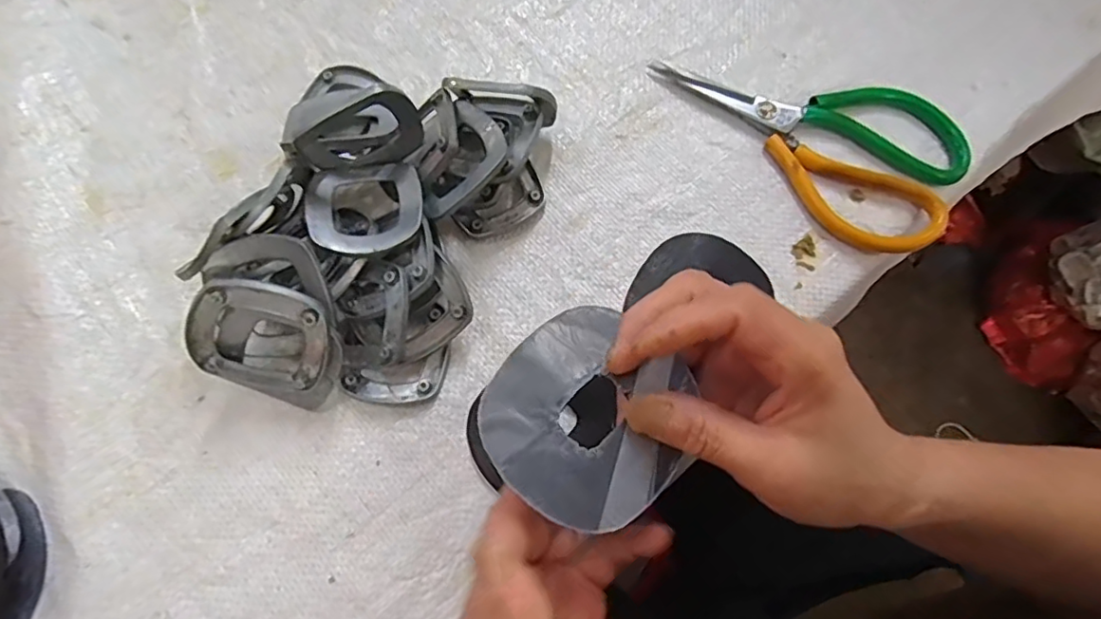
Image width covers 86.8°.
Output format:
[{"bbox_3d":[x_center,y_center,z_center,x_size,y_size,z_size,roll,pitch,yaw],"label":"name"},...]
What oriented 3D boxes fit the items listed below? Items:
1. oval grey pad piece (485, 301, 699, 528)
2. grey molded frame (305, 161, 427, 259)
[{"bbox_3d":[0.016,0.042,0.229,0.078,0.009,0.076,40,76,10],"label":"oval grey pad piece"},{"bbox_3d":[-0.095,-0.053,0.301,0.058,0.008,0.058,-11,59,-12],"label":"grey molded frame"}]

